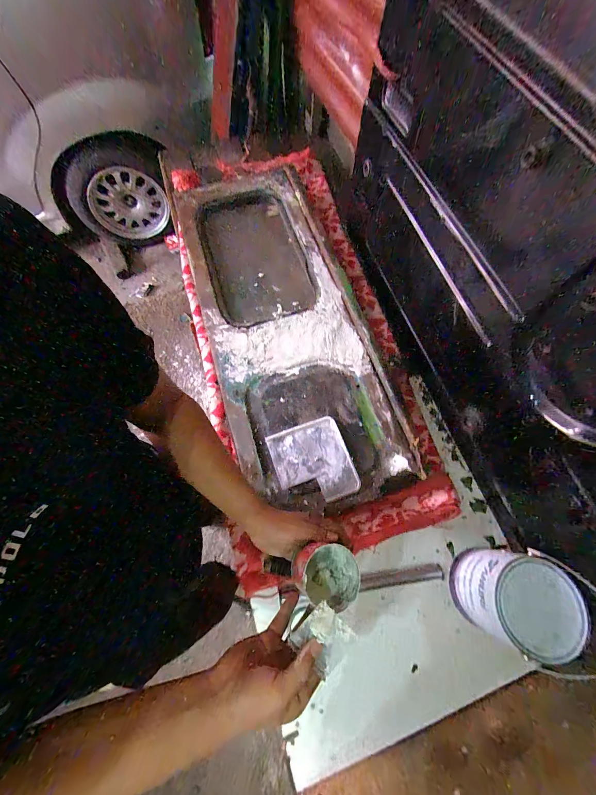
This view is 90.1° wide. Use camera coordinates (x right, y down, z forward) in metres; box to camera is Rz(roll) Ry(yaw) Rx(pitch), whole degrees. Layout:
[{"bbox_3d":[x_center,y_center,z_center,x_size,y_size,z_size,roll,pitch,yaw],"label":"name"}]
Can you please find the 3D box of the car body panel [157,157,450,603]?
[{"bbox_3d":[-0.037,-0.251,0.799,0.482,0.099,1.239,-14,71,-10],"label":"car body panel"}]

